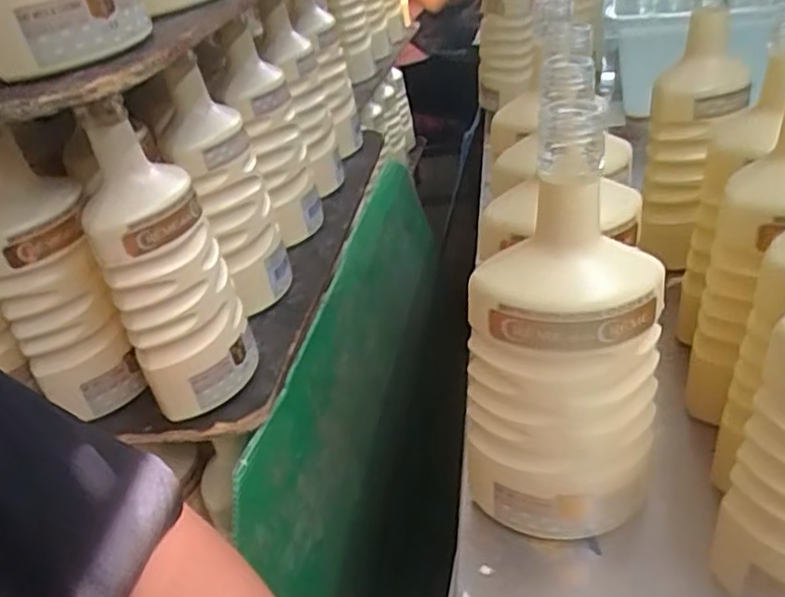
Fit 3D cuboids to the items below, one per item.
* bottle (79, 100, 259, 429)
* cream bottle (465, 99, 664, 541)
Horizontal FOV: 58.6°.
[{"bbox_3d":[-0.160,-0.019,0.496,0.074,0.216,0.062,-13,33,-3],"label":"bottle"},{"bbox_3d":[0.095,0.031,0.389,0.086,0.248,0.079,-28,37,-30],"label":"cream bottle"}]

